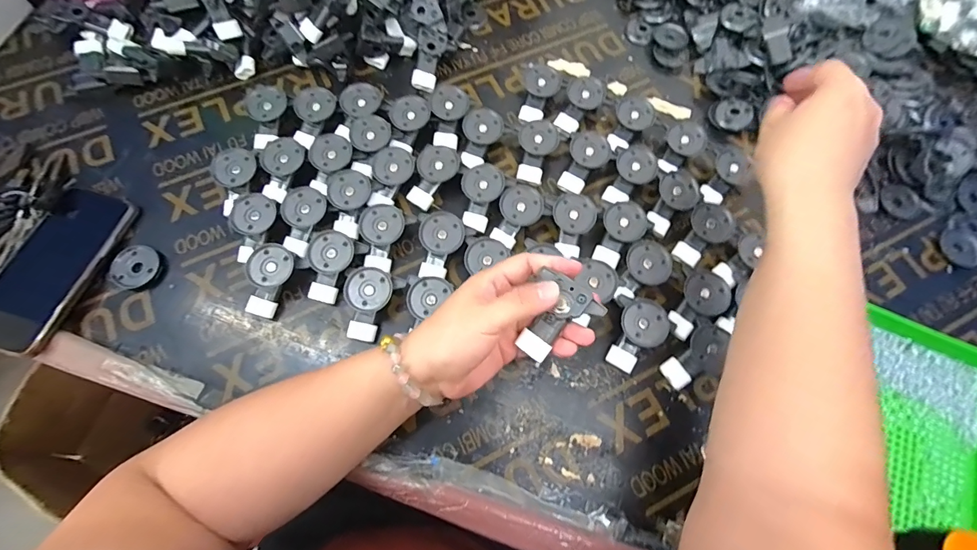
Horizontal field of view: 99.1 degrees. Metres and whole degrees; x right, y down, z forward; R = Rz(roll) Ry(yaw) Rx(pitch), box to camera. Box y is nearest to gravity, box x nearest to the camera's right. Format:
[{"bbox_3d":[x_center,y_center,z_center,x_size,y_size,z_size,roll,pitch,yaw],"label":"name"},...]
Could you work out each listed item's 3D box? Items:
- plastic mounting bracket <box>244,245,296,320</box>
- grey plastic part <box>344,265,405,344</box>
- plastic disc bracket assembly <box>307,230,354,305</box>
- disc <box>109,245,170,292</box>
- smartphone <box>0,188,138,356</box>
[{"bbox_3d":[-0.212,0.005,0.399,0.039,0.027,0.065,23,73,6],"label":"plastic mounting bracket"},{"bbox_3d":[-0.115,0.028,0.396,0.049,0.027,0.066,20,73,5],"label":"grey plastic part"},{"bbox_3d":[-0.157,-0.008,0.405,0.042,0.027,0.064,24,73,6],"label":"plastic disc bracket assembly"},{"bbox_3d":[-0.340,-0.006,0.407,0.044,0.012,0.043,0,72,-1],"label":"disc"},{"bbox_3d":[-0.414,-0.009,0.395,0.078,0.016,0.159,17,66,2],"label":"smartphone"}]

